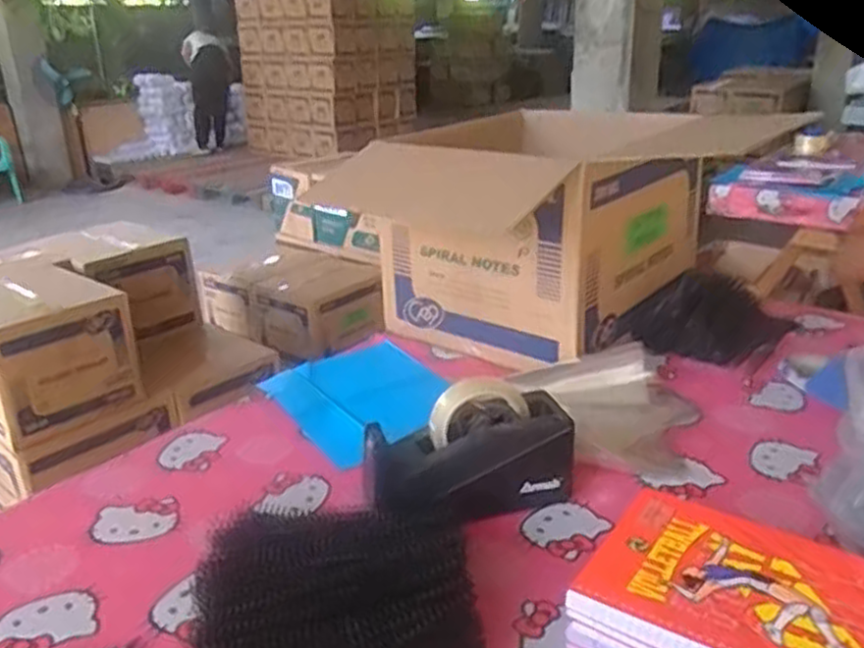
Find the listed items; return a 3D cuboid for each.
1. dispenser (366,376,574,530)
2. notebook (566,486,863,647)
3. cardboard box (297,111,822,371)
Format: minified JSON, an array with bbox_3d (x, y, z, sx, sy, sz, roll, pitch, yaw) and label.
[{"bbox_3d":[0.037,0.126,0.717,0.193,0.114,0.069,-6,21,-13],"label":"dispenser"},{"bbox_3d":[0.219,0.184,0.521,0.199,0.019,0.157,13,25,33],"label":"notebook"},{"bbox_3d":[0.137,-0.130,1.144,0.401,0.265,0.403,13,25,33],"label":"cardboard box"}]

